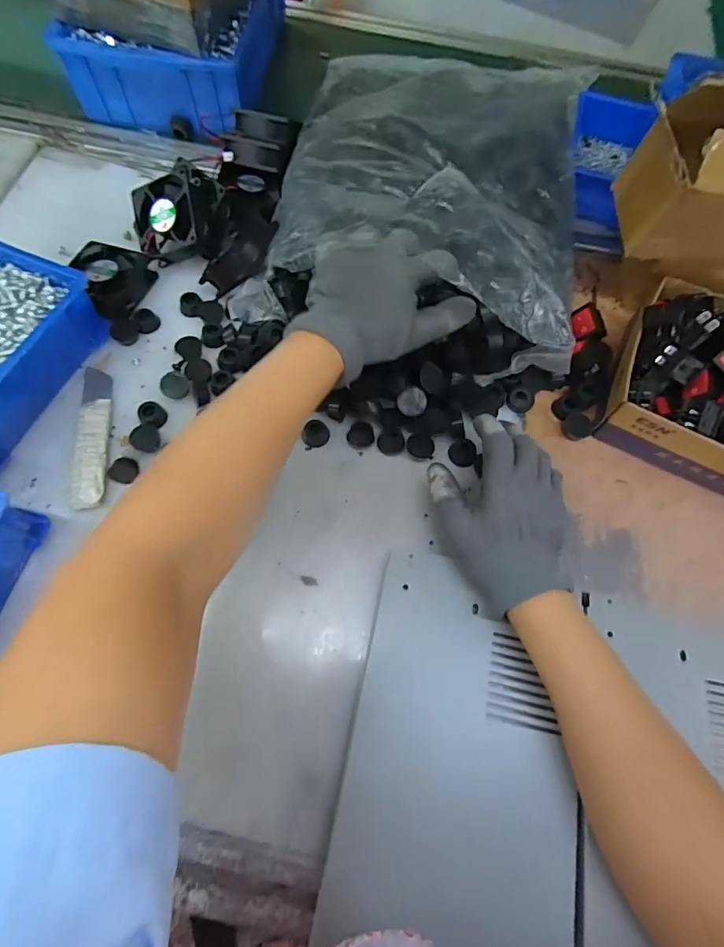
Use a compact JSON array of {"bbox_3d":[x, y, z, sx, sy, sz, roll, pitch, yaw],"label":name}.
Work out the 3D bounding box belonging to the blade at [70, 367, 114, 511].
[{"bbox_3d":[-0.234,-0.035,0.412,0.029,0.009,0.134,-6,68,-5],"label":"blade"}]

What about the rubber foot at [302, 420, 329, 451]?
[{"bbox_3d":[-0.041,-0.035,0.425,0.023,0.012,0.021,-11,68,-7],"label":"rubber foot"}]

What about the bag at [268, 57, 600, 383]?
[{"bbox_3d":[0.072,-0.301,0.467,0.273,0.072,0.386,9,67,1],"label":"bag"}]

